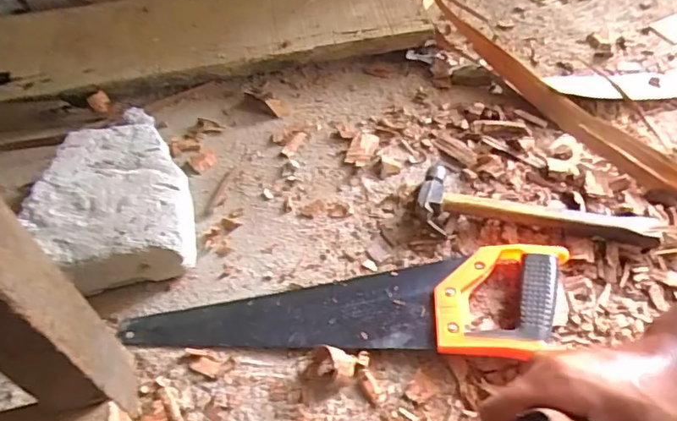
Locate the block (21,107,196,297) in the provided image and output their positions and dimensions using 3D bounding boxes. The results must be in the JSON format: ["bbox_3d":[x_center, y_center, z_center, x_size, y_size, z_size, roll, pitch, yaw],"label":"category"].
[{"bbox_3d":[-0.250,-0.031,0.592,0.160,0.067,0.251,-13,52,-7],"label":"block"}]

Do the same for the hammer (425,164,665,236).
[{"bbox_3d":[0.213,-0.011,0.579,0.240,0.026,0.088,4,52,6],"label":"hammer"}]

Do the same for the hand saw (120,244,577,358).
[{"bbox_3d":[0.003,0.087,0.510,0.413,0.031,0.111,0,52,3],"label":"hand saw"}]

